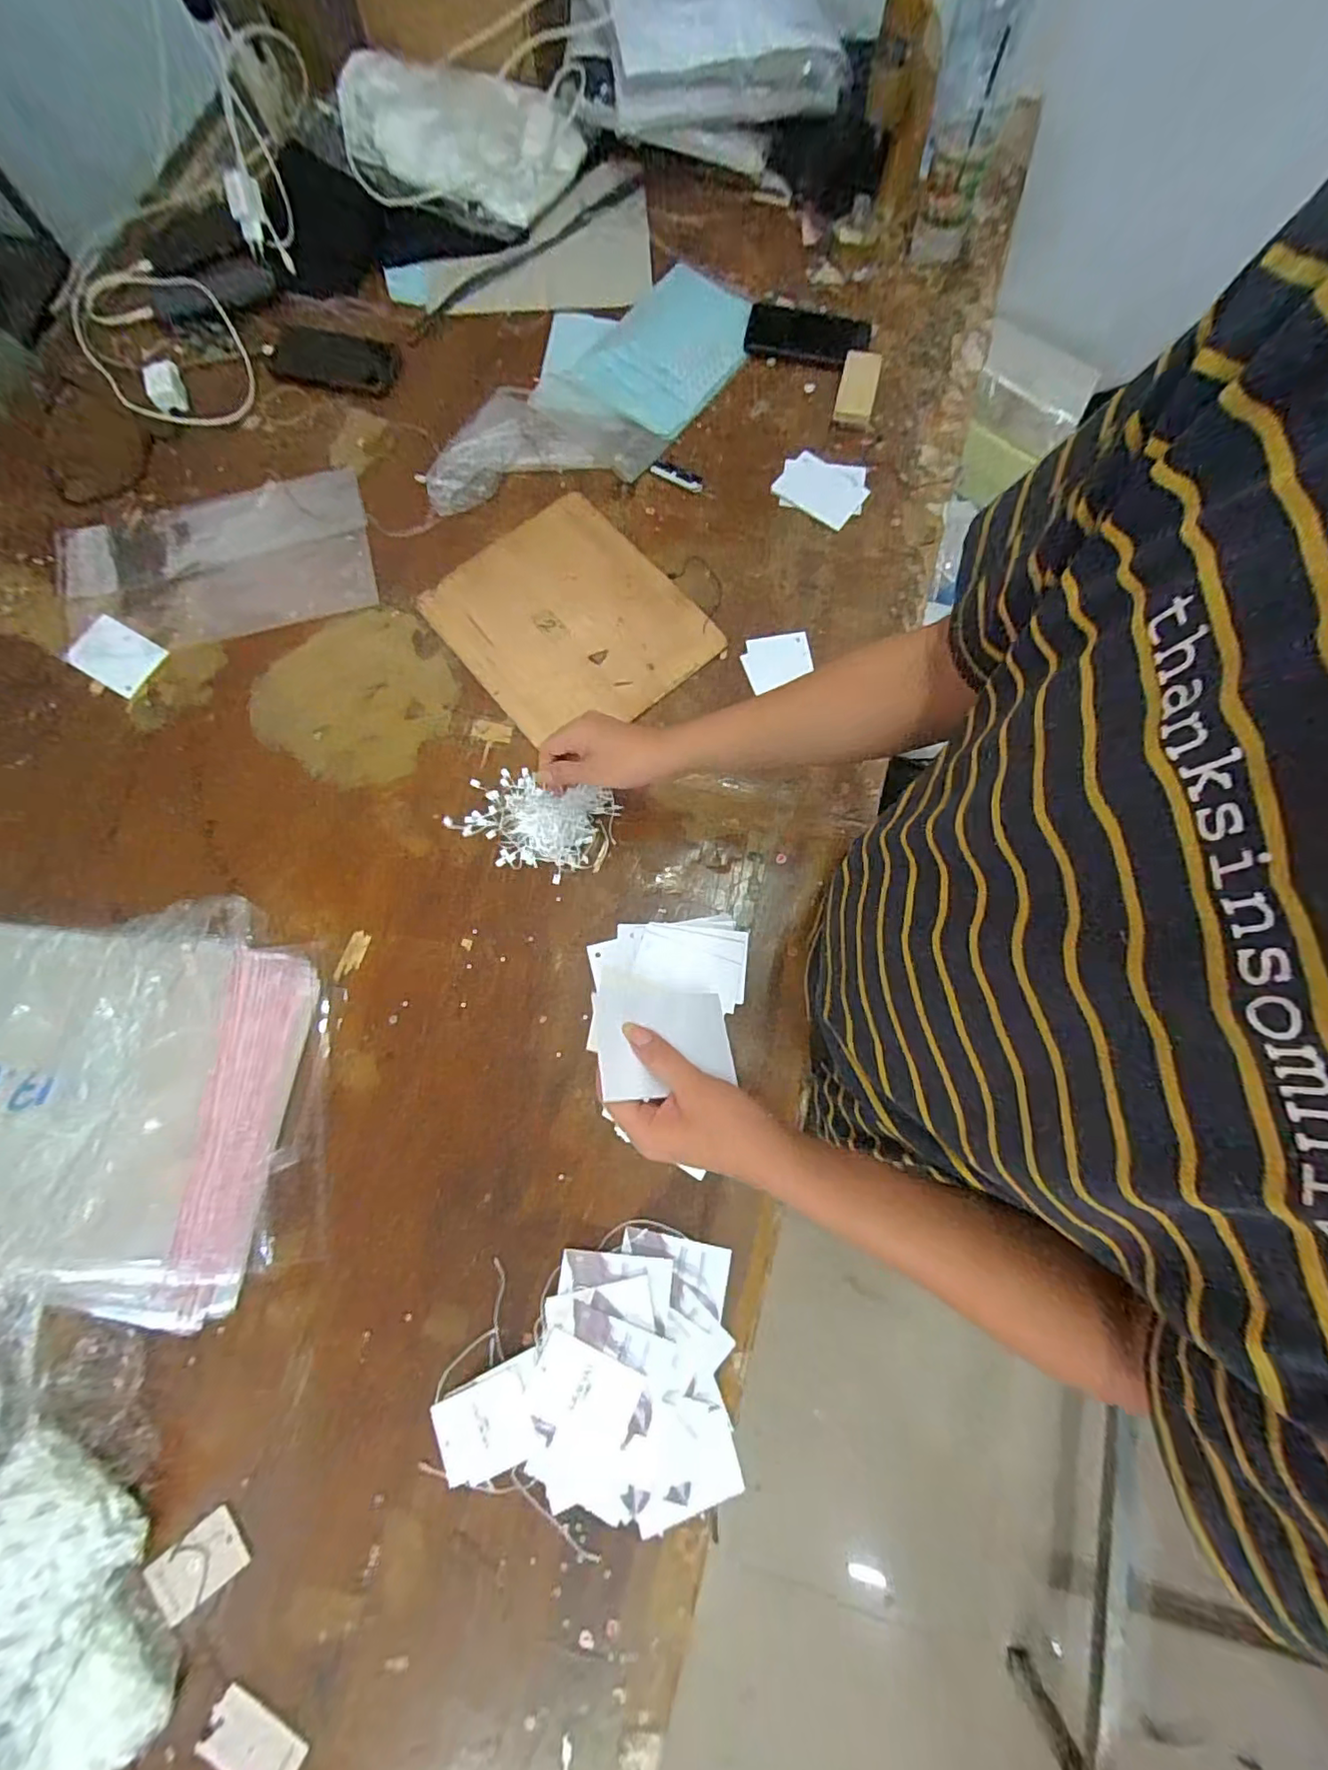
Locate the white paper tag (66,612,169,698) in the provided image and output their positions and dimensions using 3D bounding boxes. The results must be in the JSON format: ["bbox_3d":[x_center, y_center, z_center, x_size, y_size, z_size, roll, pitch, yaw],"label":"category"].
[{"bbox_3d":[-0.629,-0.264,0.685,0.094,0.004,0.069,31,81,3],"label":"white paper tag"}]

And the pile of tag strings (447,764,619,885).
[{"bbox_3d":[-0.138,-0.068,0.629,0.168,0.025,0.103,17,79,4],"label":"pile of tag strings"}]

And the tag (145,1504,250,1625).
[{"bbox_3d":[-0.398,0.581,0.508,0.075,0.005,0.049,-37,74,-10],"label":"tag"}]

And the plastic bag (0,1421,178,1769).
[{"bbox_3d":[-0.501,0.594,0.480,0.156,0.054,0.268,-20,79,-4],"label":"plastic bag"}]

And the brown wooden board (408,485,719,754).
[{"bbox_3d":[-0.111,-0.308,0.692,0.244,0.009,0.284,-40,81,-7],"label":"brown wooden board"}]

